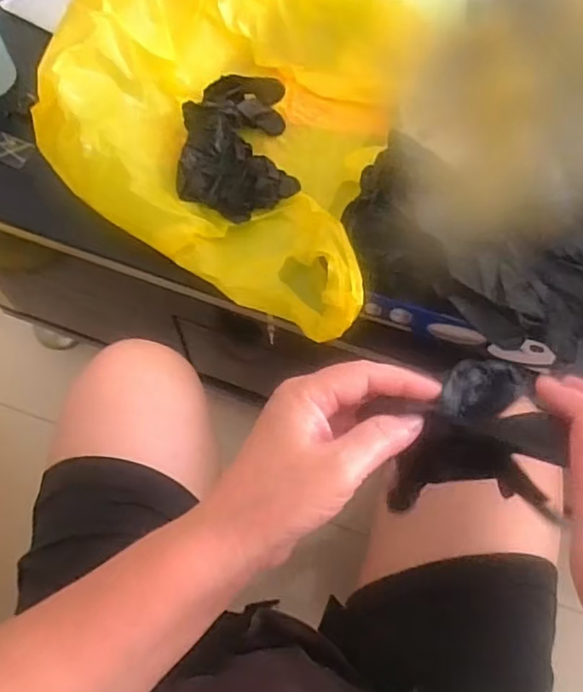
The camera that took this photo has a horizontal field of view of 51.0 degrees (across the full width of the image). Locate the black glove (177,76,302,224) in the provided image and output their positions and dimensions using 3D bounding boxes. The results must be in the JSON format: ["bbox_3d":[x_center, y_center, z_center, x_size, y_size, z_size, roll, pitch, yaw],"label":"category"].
[{"bbox_3d":[-0.054,-0.192,0.579,0.109,0.034,0.153,-9,68,-5],"label":"black glove"}]

